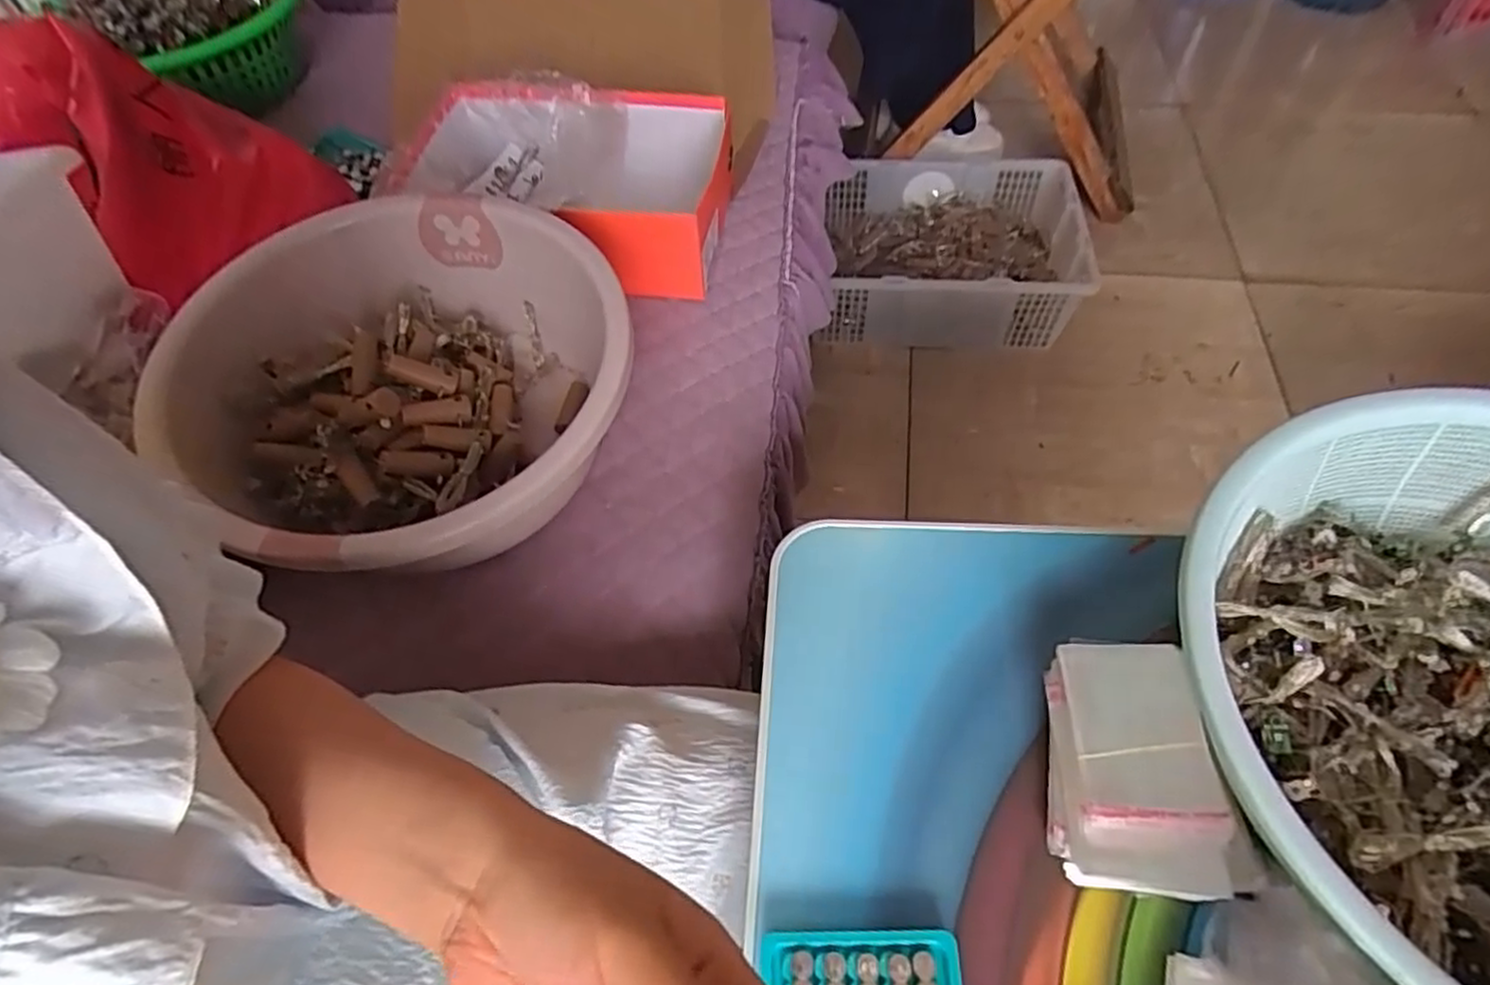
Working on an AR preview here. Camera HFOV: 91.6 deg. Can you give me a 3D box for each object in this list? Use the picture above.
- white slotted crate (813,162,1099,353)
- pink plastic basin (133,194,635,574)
[{"bbox_3d":[0.366,-0.432,1.303,0.452,0.153,0.330,8,57,9],"label":"white slotted crate"},{"bbox_3d":[-0.265,-0.085,0.583,0.341,0.122,0.323,-2,56,3],"label":"pink plastic basin"}]

